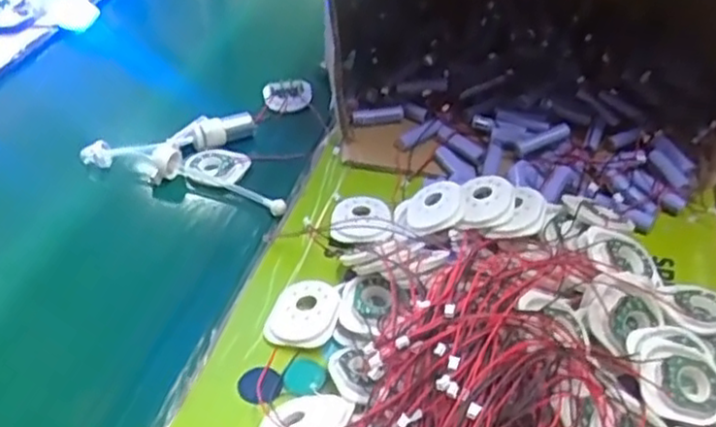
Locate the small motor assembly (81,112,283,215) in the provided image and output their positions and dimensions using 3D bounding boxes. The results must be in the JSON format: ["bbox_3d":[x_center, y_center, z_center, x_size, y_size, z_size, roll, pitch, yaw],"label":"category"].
[{"bbox_3d":[-0.143,-0.062,0.692,0.201,0.034,0.107,13,43,18],"label":"small motor assembly"}]

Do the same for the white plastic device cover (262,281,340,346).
[{"bbox_3d":[-0.038,0.067,0.501,0.049,0.009,0.051,4,41,9],"label":"white plastic device cover"}]

